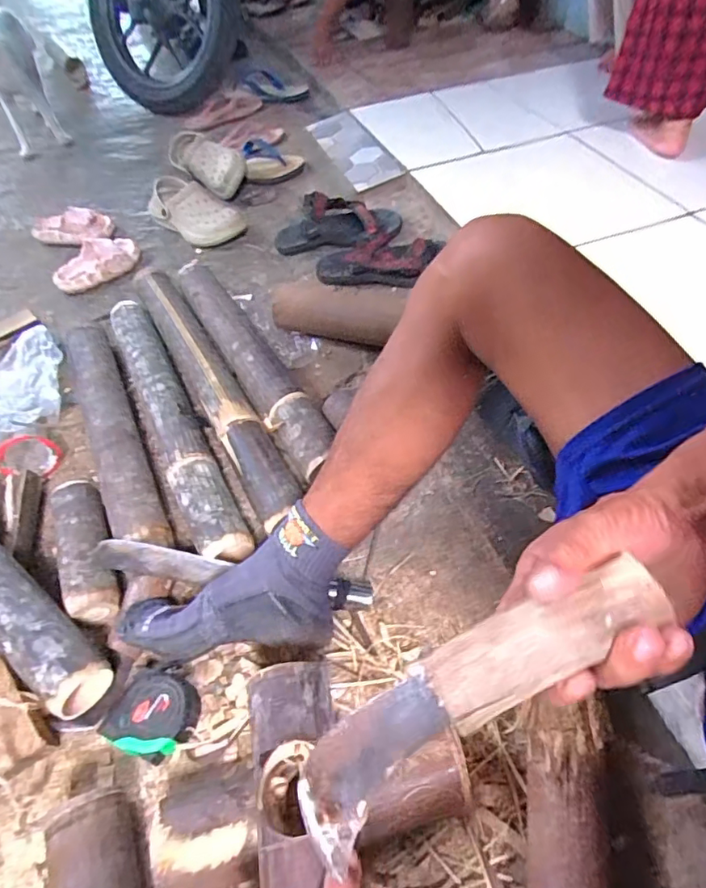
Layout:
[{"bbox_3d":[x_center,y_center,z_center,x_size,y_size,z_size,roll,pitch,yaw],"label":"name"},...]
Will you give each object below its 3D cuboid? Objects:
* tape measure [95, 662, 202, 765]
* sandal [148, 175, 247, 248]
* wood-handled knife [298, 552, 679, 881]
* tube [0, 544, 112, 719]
[{"bbox_3d":[-0.207,0.276,0.550,0.092,0.038,0.085,-2,51,2],"label":"tape measure"},{"bbox_3d":[-0.337,-0.510,1.157,0.230,0.083,0.131,28,58,24],"label":"sandal"},{"bbox_3d":[0.060,0.128,0.270,0.212,0.026,0.048,-35,54,2],"label":"wood-handled knife"},{"bbox_3d":[-0.398,0.161,0.591,0.343,0.060,0.063,31,59,25],"label":"tube"}]

